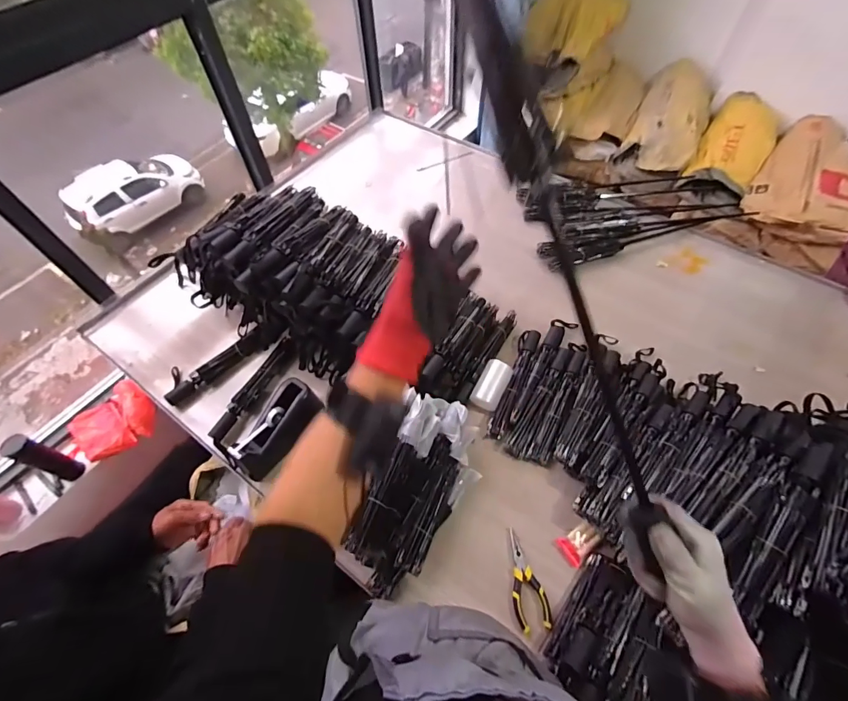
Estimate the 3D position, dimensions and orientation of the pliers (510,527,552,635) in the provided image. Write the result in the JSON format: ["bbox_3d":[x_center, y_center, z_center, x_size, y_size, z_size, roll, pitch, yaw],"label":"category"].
[{"bbox_3d":[0.174,0.403,0.721,0.058,0.009,0.154,-11,59,-6],"label":"pliers"}]

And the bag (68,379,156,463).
[{"bbox_3d":[-1.021,0.231,1.312,0.207,0.090,0.267,32,65,19],"label":"bag"}]

